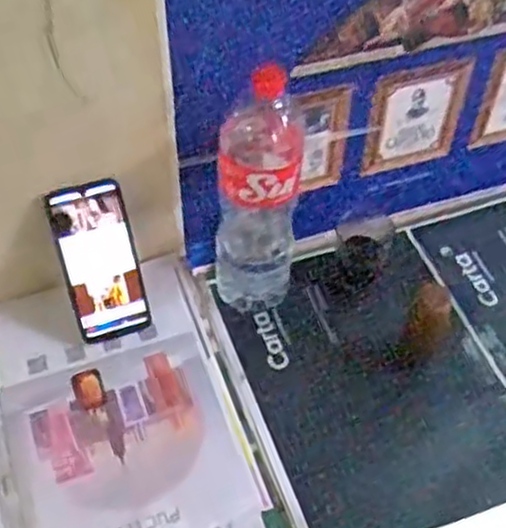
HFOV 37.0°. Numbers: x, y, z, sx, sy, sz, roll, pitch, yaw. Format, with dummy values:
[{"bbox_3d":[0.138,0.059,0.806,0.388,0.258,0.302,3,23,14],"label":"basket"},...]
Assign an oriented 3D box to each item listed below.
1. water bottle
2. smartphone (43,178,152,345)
[{"bbox_3d":[0.004,-0.064,0.839,0.093,0.263,0.100,-2,51,-2],"label":"water bottle"},{"bbox_3d":[-0.162,0.000,0.806,0.078,0.172,0.010,-15,20,-13],"label":"smartphone"}]

